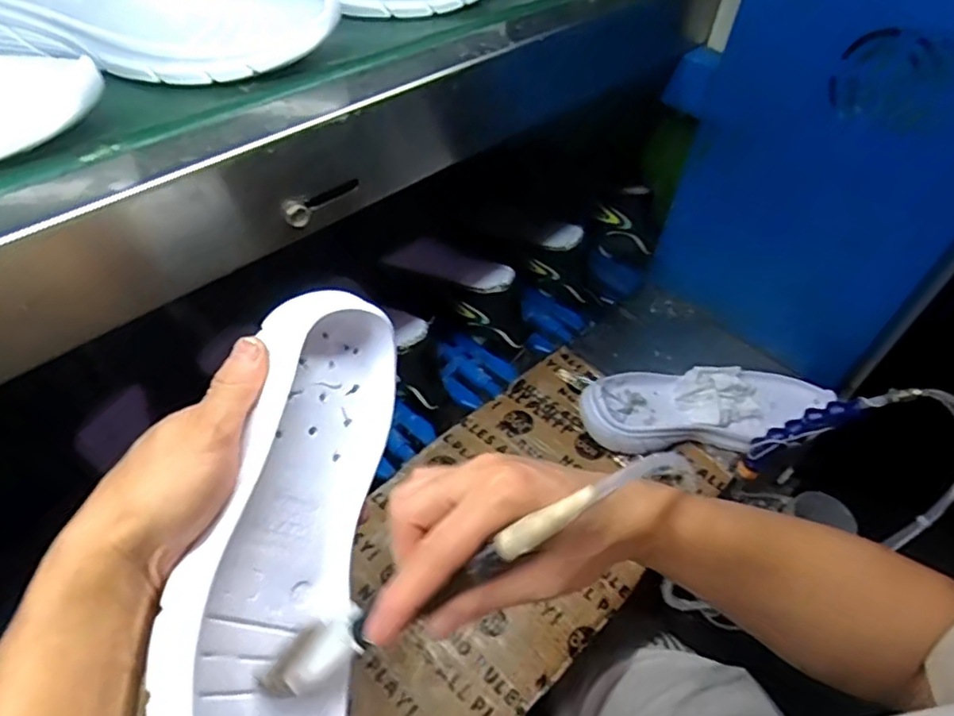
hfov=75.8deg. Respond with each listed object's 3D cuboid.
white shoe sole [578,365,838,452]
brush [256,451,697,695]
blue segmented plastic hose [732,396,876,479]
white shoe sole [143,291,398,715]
[{"bbox_3d":[0.259,0.057,0.696,0.288,0.050,0.095,-5,52,-8],"label":"white shoe sole"},{"bbox_3d":[-0.005,0.101,0.289,0.225,0.019,0.030,-31,55,7],"label":"brush"},{"bbox_3d":[0.325,0.079,0.625,0.027,0.153,0.030,19,48,-22],"label":"blue segmented plastic hose"},{"bbox_3d":[-0.096,0.090,0.315,0.100,0.034,0.267,23,59,-41],"label":"white shoe sole"}]

